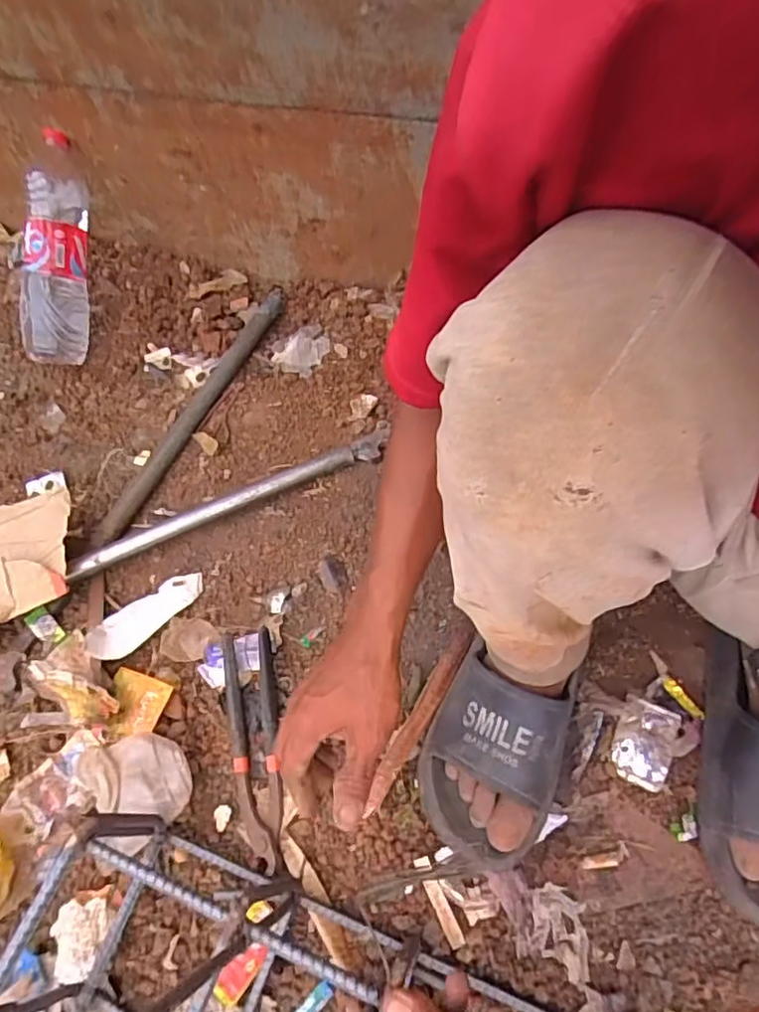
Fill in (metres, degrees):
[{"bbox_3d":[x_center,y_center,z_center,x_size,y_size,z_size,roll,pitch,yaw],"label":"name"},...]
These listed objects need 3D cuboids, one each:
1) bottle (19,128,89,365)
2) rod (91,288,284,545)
[{"bbox_3d":[-0.472,-0.365,0.861,0.097,0.103,0.312,2,91,5],"label":"bottle"},{"bbox_3d":[-0.241,-0.138,0.808,0.034,0.028,0.441,21,62,16],"label":"rod"}]

